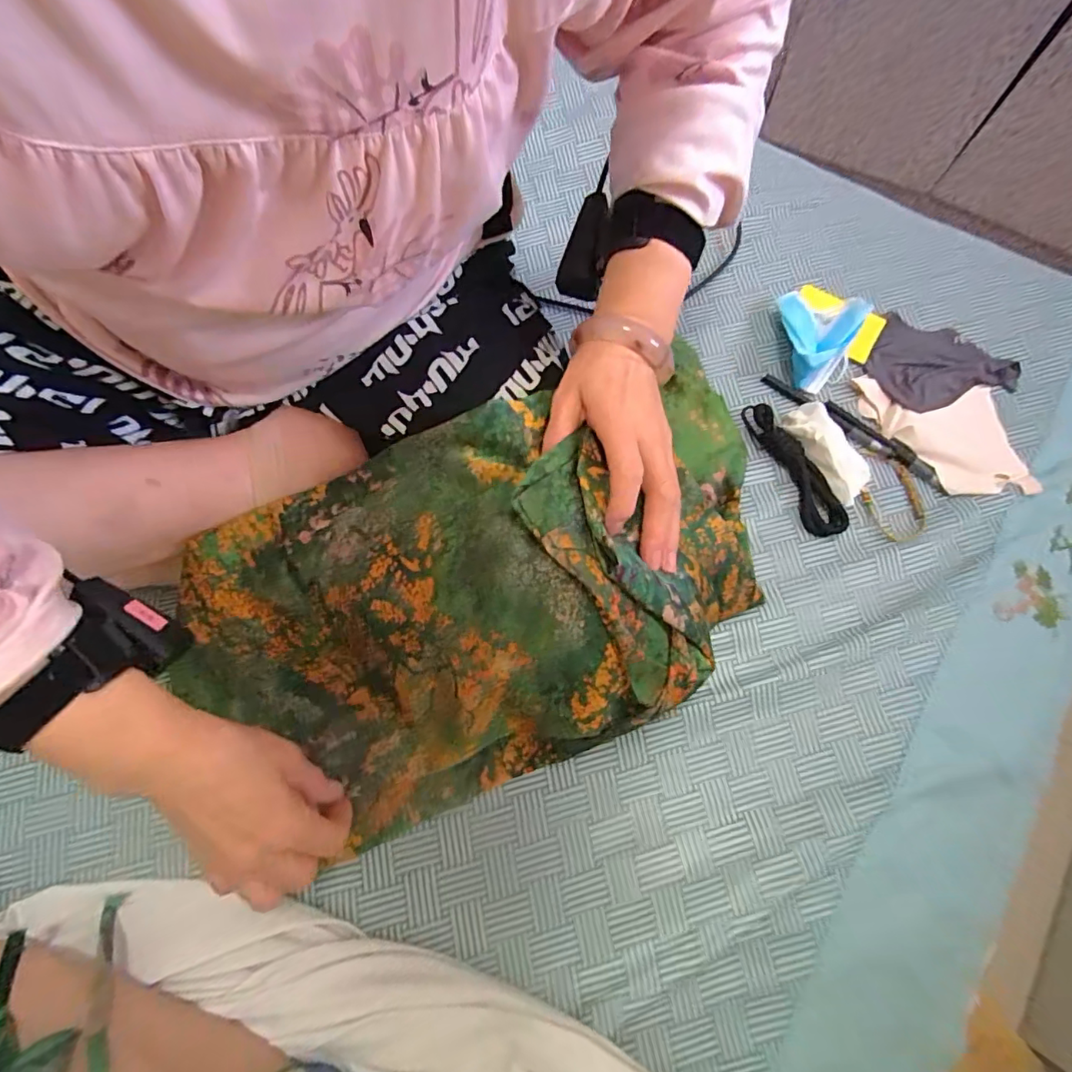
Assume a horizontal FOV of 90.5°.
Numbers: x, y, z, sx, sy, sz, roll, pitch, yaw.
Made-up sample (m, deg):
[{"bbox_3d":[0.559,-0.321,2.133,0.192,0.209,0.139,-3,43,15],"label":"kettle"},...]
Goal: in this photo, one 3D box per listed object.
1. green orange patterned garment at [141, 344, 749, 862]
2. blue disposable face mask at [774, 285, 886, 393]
[{"bbox_3d":[-0.020,0.034,0.383,0.478,0.143,0.254,-22,77,-7],"label":"green orange patterned garment"},{"bbox_3d":[0.279,-0.195,0.514,0.096,0.036,0.100,30,77,6],"label":"blue disposable face mask"}]

